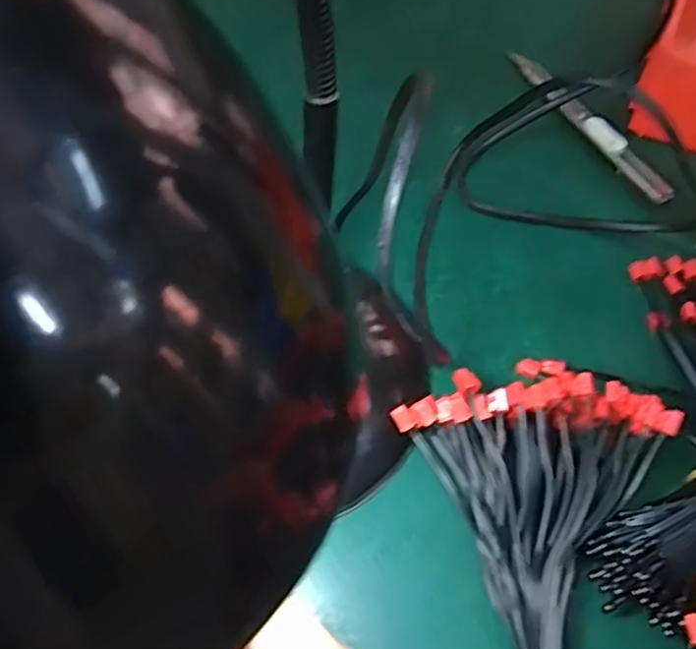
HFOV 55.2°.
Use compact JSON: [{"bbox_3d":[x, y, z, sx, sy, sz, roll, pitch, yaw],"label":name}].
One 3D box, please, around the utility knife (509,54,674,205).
[{"bbox_3d":[0.139,-0.118,0.386,0.016,0.009,0.131,-27,66,-15],"label":"utility knife"}]

